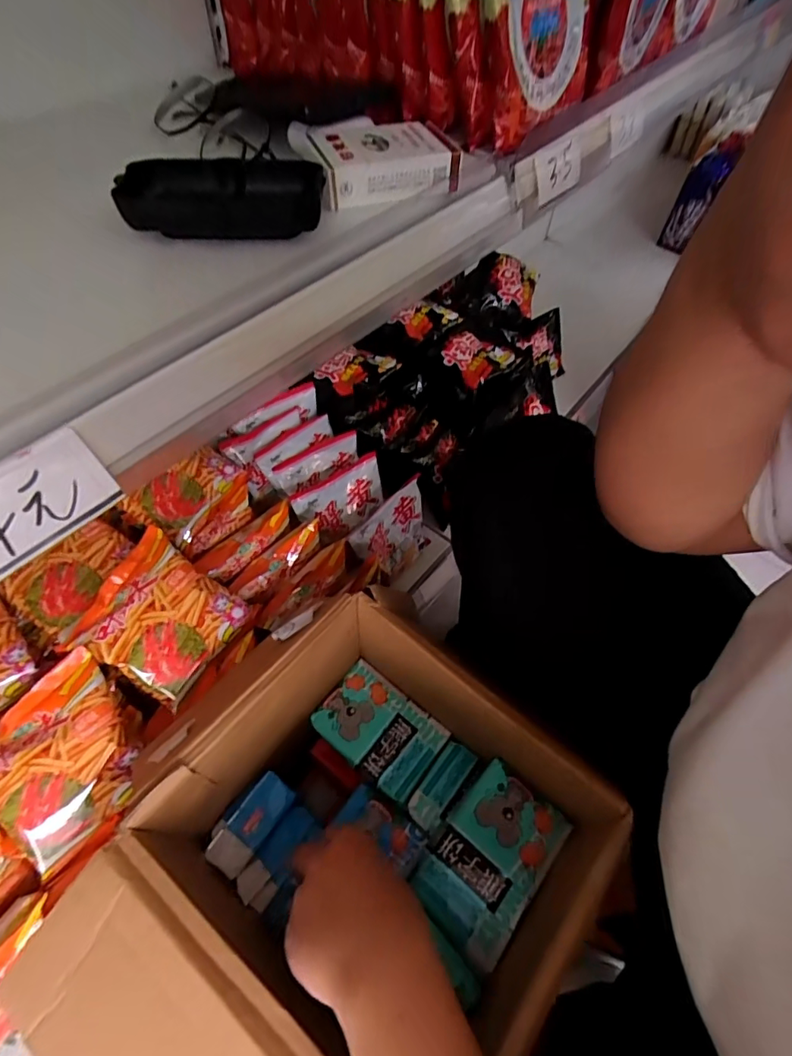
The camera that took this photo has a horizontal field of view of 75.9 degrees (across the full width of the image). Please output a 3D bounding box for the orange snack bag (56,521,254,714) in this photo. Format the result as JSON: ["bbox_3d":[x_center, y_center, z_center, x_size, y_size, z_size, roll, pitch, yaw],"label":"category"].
[{"bbox_3d":[-0.239,0.093,0.522,0.133,0.045,0.125,38,62,-8],"label":"orange snack bag"}]

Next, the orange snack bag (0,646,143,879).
[{"bbox_3d":[-0.292,0.204,0.453,0.129,0.057,0.130,43,64,7],"label":"orange snack bag"}]

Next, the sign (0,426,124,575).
[{"bbox_3d":[-0.157,-0.006,0.210,0.004,0.036,0.076,18,54,44],"label":"sign"}]

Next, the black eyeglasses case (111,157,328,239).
[{"bbox_3d":[-0.097,-0.189,0.292,0.106,0.026,0.048,-2,56,-4],"label":"black eyeglasses case"}]

